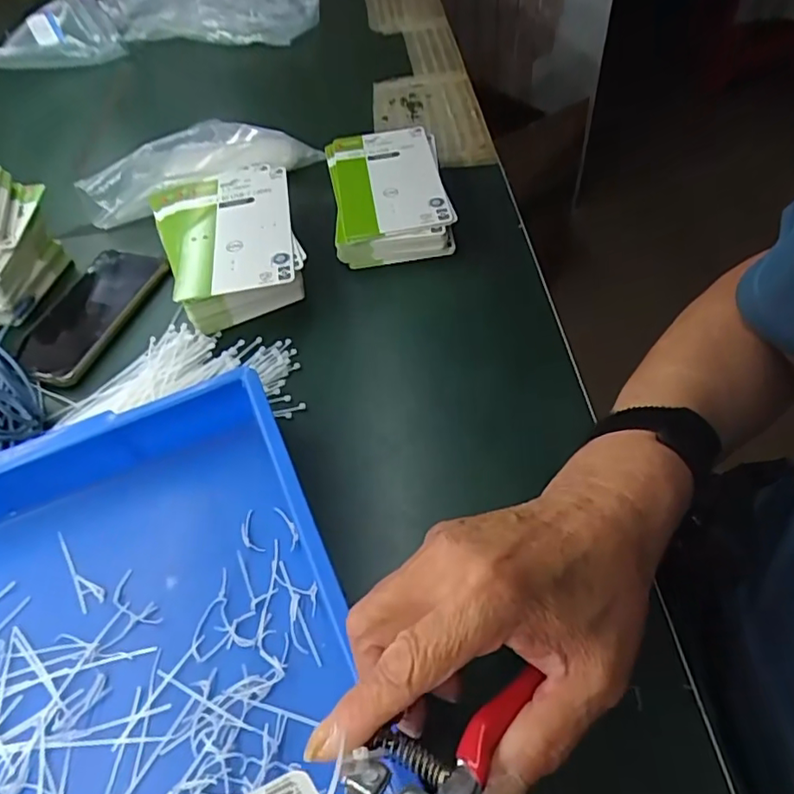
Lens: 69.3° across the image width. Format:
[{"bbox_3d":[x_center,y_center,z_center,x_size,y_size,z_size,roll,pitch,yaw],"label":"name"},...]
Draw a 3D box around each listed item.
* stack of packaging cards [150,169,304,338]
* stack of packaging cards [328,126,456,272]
[{"bbox_3d":[-0.158,-0.146,0.535,0.128,0.039,0.190,-13,50,-5],"label":"stack of packaging cards"},{"bbox_3d":[-0.009,-0.207,0.573,0.109,0.030,0.179,-7,50,-1],"label":"stack of packaging cards"}]

